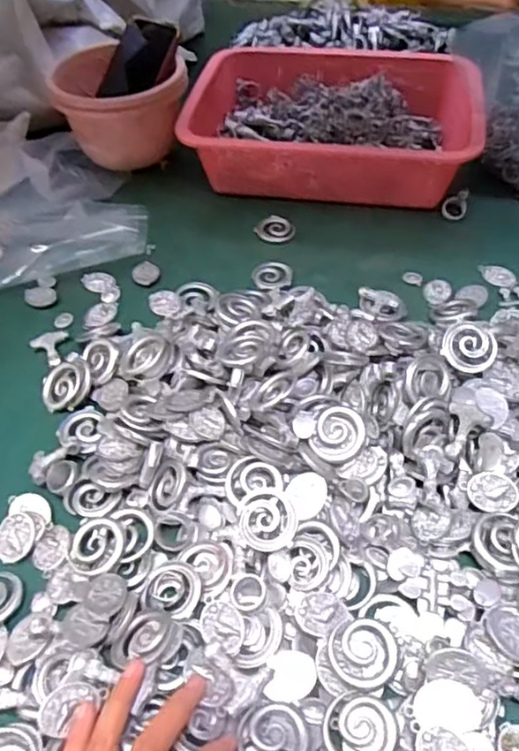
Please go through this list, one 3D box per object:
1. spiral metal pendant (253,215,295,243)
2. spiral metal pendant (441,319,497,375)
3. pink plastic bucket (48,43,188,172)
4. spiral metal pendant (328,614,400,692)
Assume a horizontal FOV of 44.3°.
[{"bbox_3d":[0.016,-0.148,0.649,0.039,0.004,0.039,-1,49,1],"label":"spiral metal pendant"},{"bbox_3d":[0.156,-0.022,0.474,0.040,0.004,0.040,16,74,0],"label":"spiral metal pendant"},{"bbox_3d":[-0.154,-0.301,0.719,0.139,0.092,0.130,-1,49,1],"label":"pink plastic bucket"},{"bbox_3d":[0.058,0.154,0.356,0.036,0.005,0.035,0,56,0],"label":"spiral metal pendant"}]

